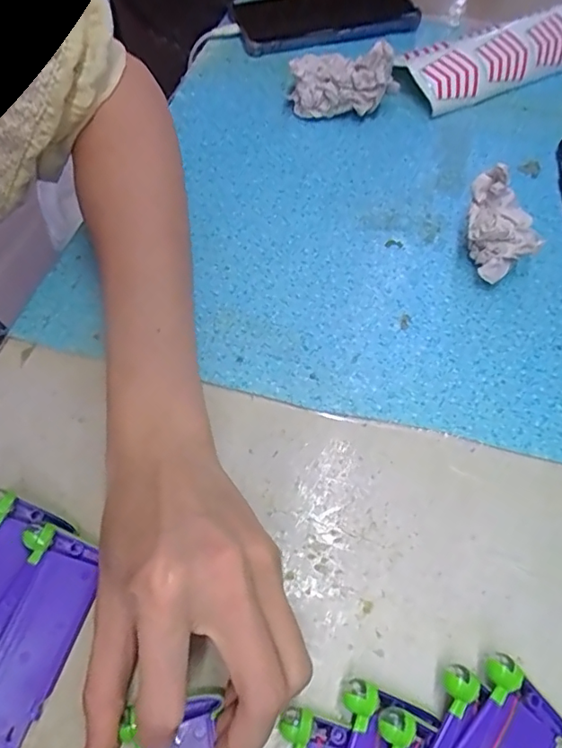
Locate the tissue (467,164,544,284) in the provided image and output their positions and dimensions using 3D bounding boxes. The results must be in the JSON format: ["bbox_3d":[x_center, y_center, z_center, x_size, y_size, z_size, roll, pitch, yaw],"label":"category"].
[{"bbox_3d":[0.131,-0.091,0.327,0.032,0.056,0.052,-32,66,-18],"label":"tissue"}]

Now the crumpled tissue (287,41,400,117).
[{"bbox_3d":[0.049,-0.231,0.414,0.081,0.046,0.033,12,61,5],"label":"crumpled tissue"}]

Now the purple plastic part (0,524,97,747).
[{"bbox_3d":[-0.111,0.115,0.227,0.037,0.010,0.090,24,62,-12],"label":"purple plastic part"}]

